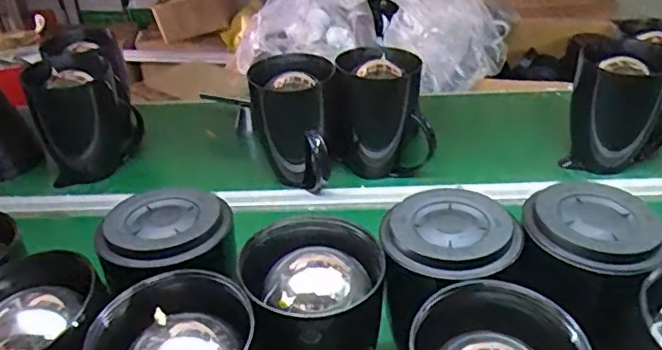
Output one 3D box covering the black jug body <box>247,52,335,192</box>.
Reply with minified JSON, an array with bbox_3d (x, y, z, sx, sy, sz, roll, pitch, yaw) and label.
[{"bbox_3d":[-0.056,-0.078,0.889,0.122,0.181,0.131,-1,33,4],"label":"black jug body"}]

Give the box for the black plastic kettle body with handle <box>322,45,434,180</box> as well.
[{"bbox_3d":[0.078,-0.101,0.924,0.157,0.178,0.127,-3,33,1],"label":"black plastic kettle body with handle"}]

